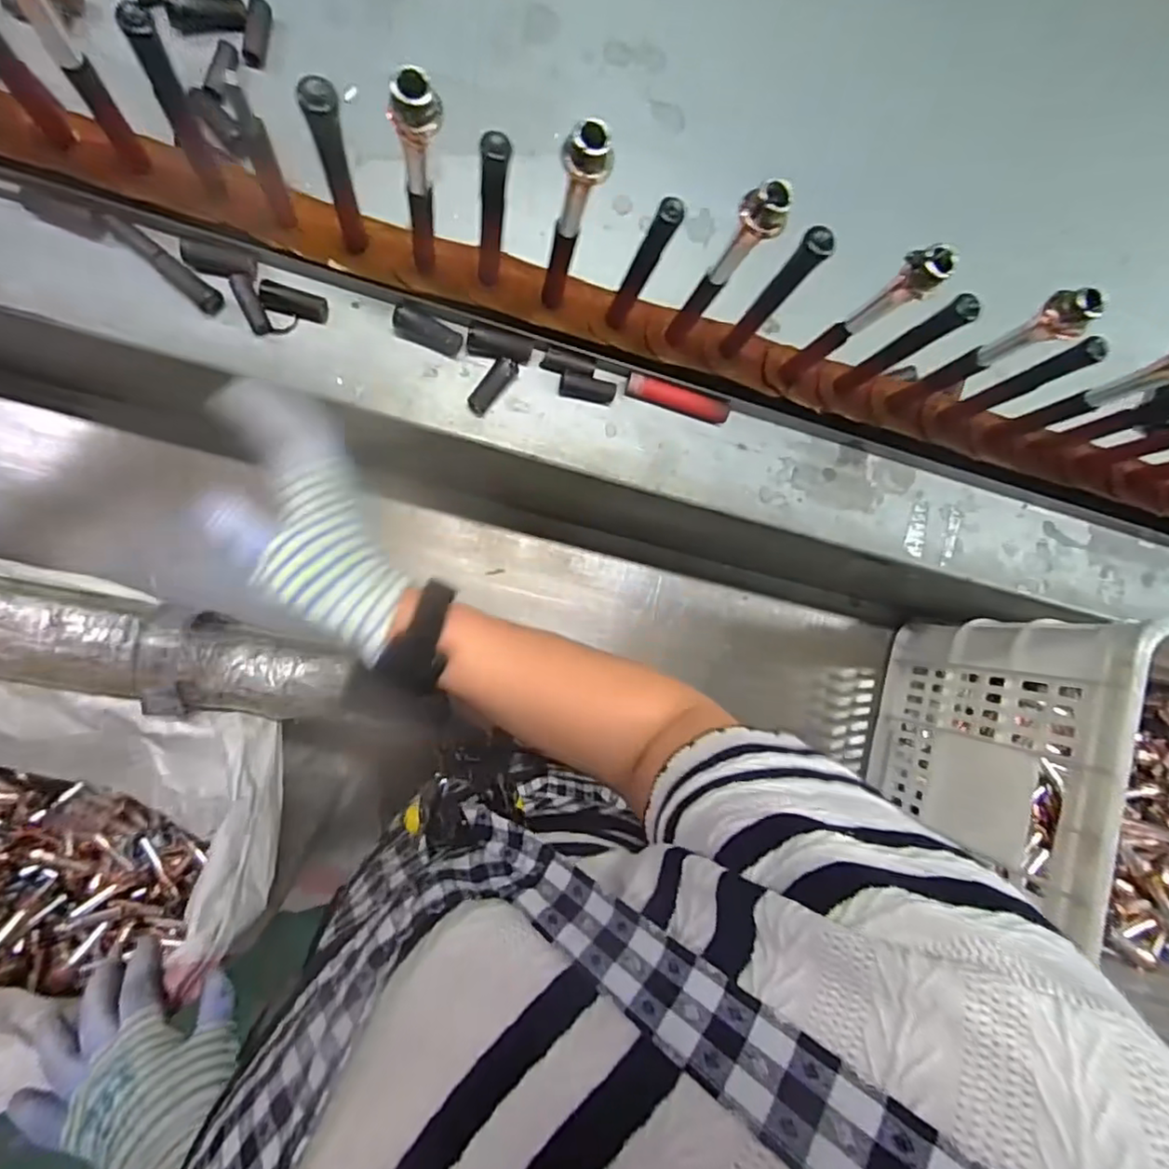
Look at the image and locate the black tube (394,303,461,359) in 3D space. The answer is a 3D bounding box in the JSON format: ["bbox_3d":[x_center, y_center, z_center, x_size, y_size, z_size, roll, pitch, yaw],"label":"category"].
[{"bbox_3d":[-0.123,-0.199,0.487,0.052,0.017,0.019,23,85,-3],"label":"black tube"}]

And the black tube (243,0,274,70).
[{"bbox_3d":[-0.256,-0.430,0.485,0.014,0.014,0.050,11,86,-4],"label":"black tube"}]

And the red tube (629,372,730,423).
[{"bbox_3d":[0.079,-0.156,0.525,0.088,0.019,0.019,15,85,-4],"label":"red tube"}]

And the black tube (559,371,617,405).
[{"bbox_3d":[0.003,-0.163,0.513,0.046,0.013,0.015,10,86,-4],"label":"black tube"}]

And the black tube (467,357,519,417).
[{"bbox_3d":[-0.073,-0.157,0.497,0.016,0.019,0.051,40,97,-2],"label":"black tube"}]

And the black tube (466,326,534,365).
[{"bbox_3d":[-0.068,-0.192,0.499,0.052,0.015,0.018,9,86,-4],"label":"black tube"}]

